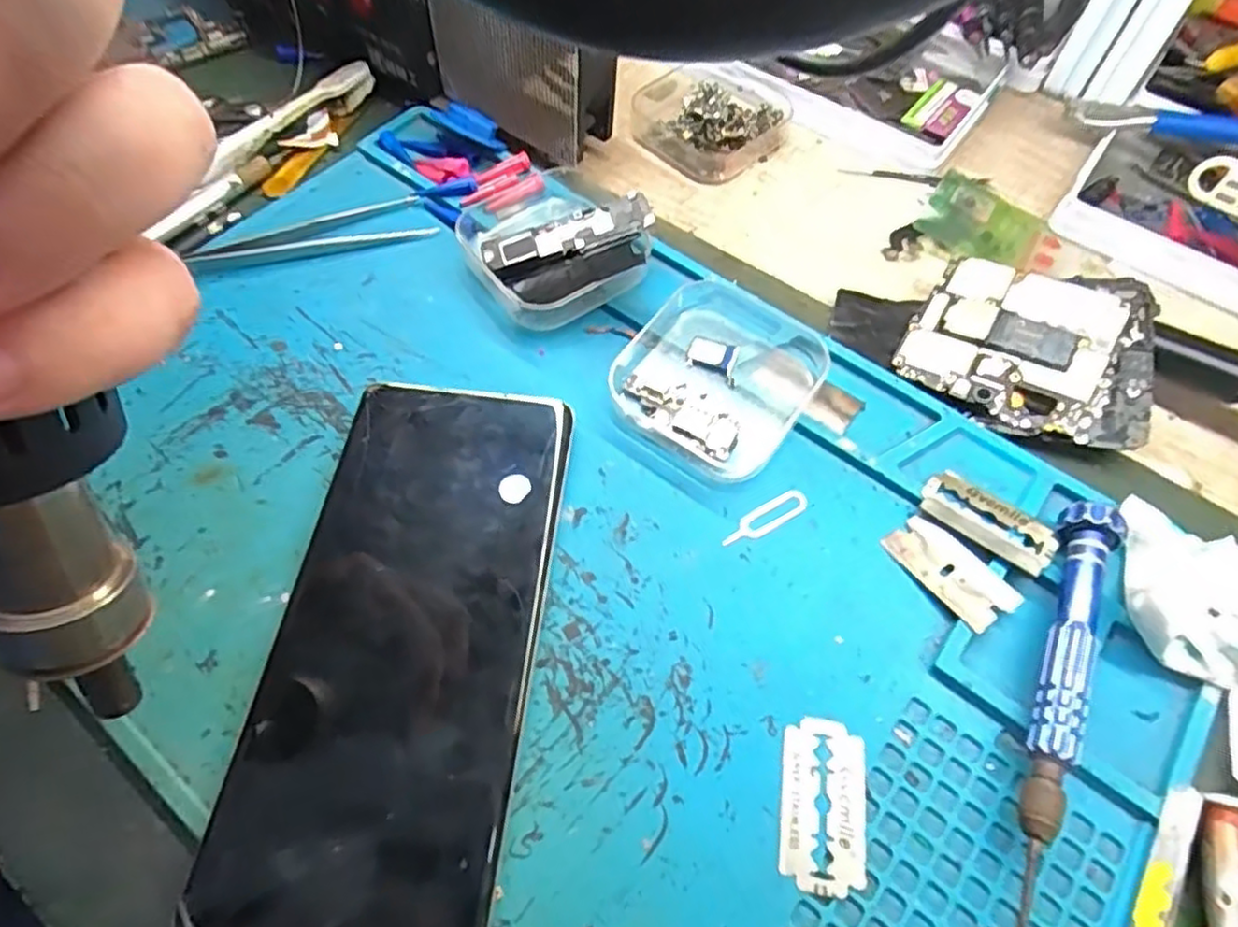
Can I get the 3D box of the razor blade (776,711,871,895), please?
[{"bbox_3d":[0.056,0.092,0.189,0.023,0.004,0.043,8,60,4],"label":"razor blade"}]

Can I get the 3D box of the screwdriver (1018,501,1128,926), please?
[{"bbox_3d":[0.125,0.064,0.197,0.015,0.017,0.118,22,62,11],"label":"screwdriver"}]

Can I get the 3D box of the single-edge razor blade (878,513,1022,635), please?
[{"bbox_3d":[0.105,0.034,0.221,0.019,0.004,0.039,-35,61,-15],"label":"single-edge razor blade"}]

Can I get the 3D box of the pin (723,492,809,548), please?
[{"bbox_3d":[0.048,0.019,0.232,0.033,0.004,0.009,-26,70,-15],"label":"pin"}]

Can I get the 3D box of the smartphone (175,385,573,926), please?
[{"bbox_3d":[-0.062,0.048,0.206,0.075,0.011,0.162,6,60,2],"label":"smartphone"}]

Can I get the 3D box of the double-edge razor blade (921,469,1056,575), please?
[{"bbox_3d":[0.120,0.018,0.228,0.042,0.004,0.021,36,58,21],"label":"double-edge razor blade"}]

